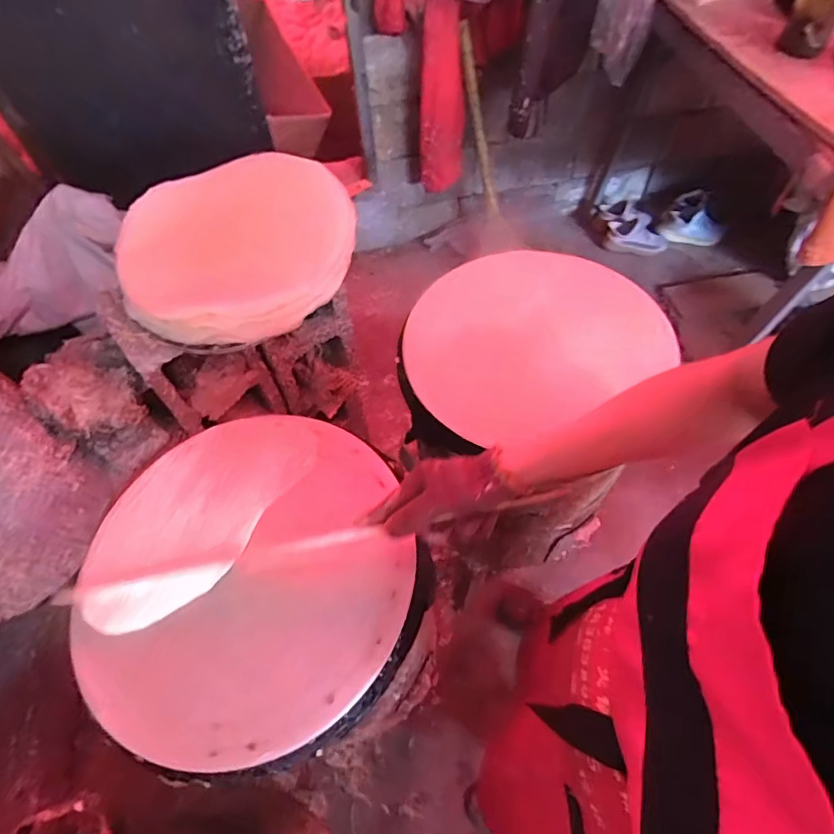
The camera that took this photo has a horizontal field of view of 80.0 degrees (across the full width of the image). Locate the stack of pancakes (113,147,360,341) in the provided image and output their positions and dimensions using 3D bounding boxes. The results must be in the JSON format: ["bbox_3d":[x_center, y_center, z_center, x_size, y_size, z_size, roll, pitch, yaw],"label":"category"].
[{"bbox_3d":[-0.289,-0.280,0.794,0.326,0.100,0.345,24,62,17],"label":"stack of pancakes"}]

